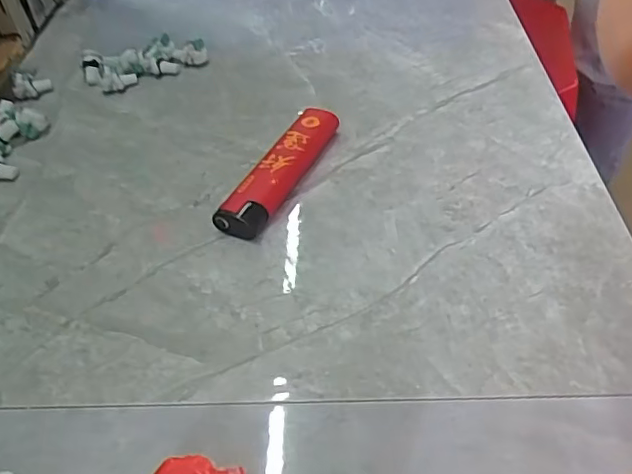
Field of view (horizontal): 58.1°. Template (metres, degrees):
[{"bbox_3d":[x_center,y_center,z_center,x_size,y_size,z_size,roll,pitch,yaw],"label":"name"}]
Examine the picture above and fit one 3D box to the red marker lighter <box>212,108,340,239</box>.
[{"bbox_3d":[-0.013,-0.029,0.239,0.019,0.012,0.077,17,50,21],"label":"red marker lighter"}]

